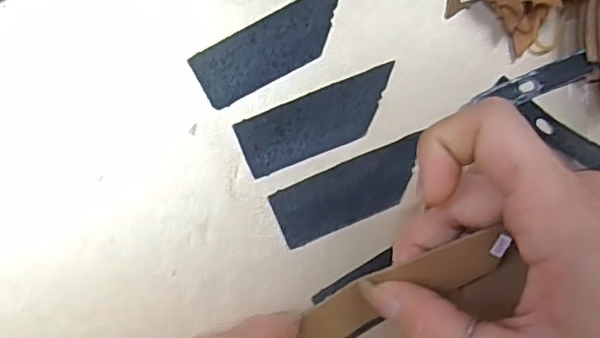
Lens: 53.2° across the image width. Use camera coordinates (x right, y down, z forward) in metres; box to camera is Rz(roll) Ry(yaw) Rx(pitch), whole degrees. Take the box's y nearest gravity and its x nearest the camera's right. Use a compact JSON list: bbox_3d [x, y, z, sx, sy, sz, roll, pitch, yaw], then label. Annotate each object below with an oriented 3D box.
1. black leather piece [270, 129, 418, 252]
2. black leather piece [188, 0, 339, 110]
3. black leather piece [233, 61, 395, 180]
[{"bbox_3d":[0.020,0.009,0.230,0.060,0.004,0.023,-23,85,-3],"label":"black leather piece"},{"bbox_3d":[-0.009,-0.047,0.227,0.064,0.004,0.023,-30,92,-7],"label":"black leather piece"},{"bbox_3d":[0.009,-0.018,0.229,0.063,0.004,0.022,-23,91,-7],"label":"black leather piece"}]

